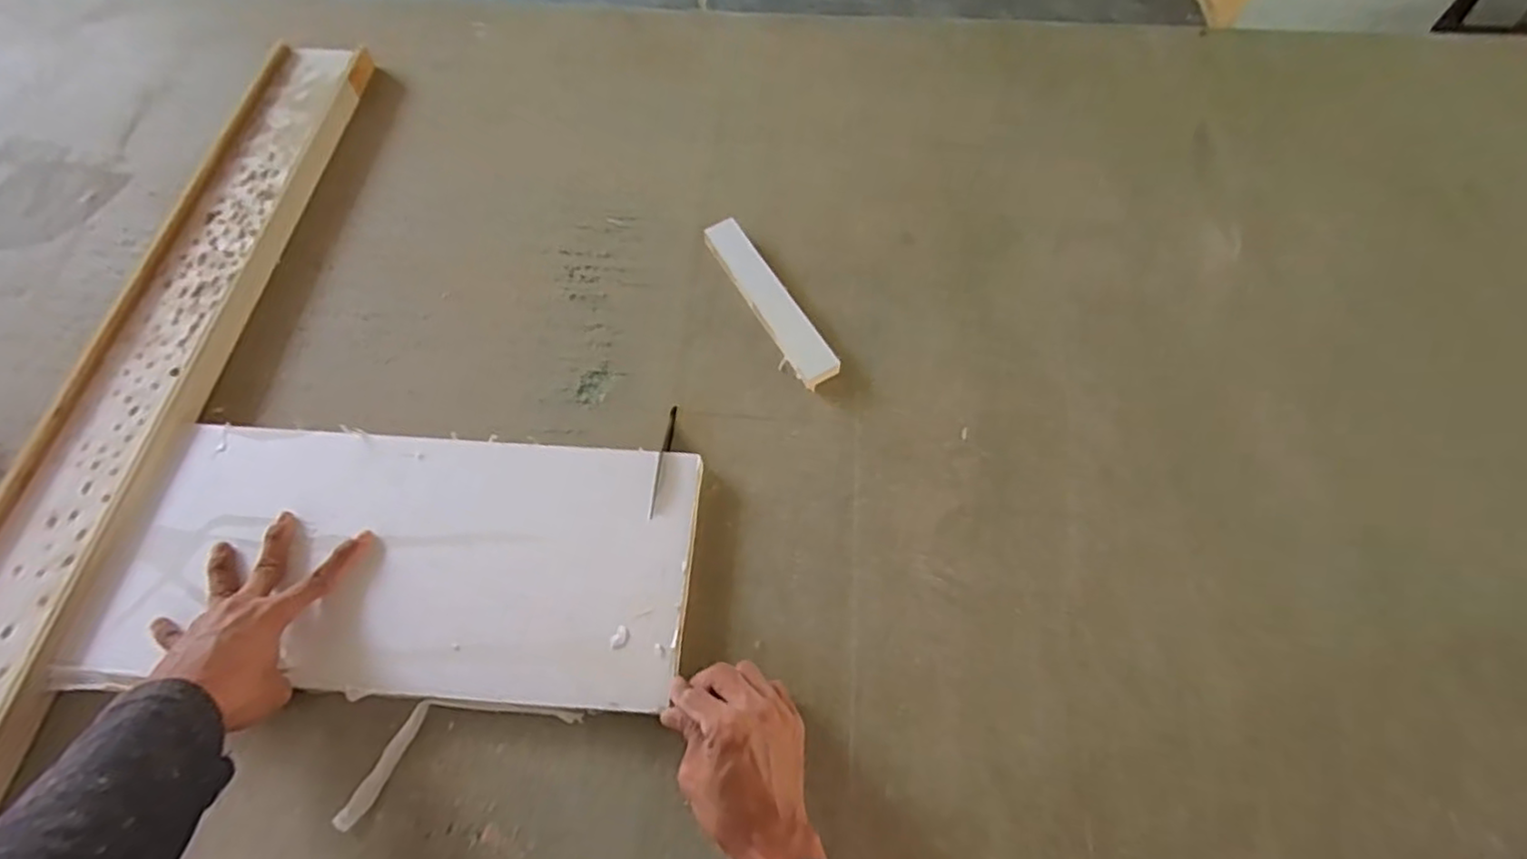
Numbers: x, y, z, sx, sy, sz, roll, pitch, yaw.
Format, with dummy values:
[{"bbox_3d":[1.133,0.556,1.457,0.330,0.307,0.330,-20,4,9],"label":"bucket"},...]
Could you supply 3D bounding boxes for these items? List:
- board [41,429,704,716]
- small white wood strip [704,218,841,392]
[{"bbox_3d":[-0.297,0.106,0.577,0.463,0.019,0.223,6,64,3],"label":"board"},{"bbox_3d":[0.006,-0.133,0.705,0.043,0.016,0.210,-28,67,-14],"label":"small white wood strip"}]

